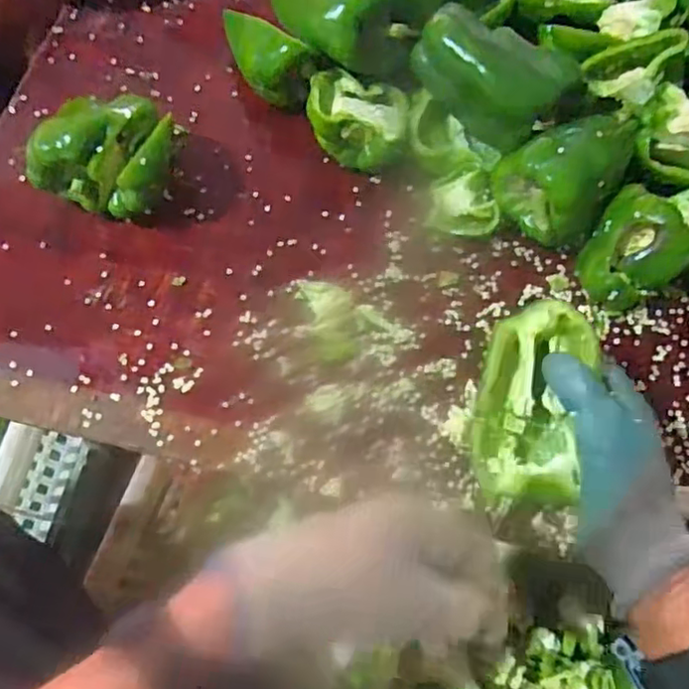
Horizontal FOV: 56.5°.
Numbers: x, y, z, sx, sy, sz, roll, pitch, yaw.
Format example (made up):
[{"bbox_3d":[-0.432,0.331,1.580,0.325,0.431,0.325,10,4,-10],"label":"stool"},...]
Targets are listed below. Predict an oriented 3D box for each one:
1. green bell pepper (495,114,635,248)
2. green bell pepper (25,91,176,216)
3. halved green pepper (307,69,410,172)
[{"bbox_3d":[0.169,-0.125,0.474,0.091,0.060,0.076,-26,70,-10],"label":"green bell pepper"},{"bbox_3d":[-0.173,-0.146,0.486,0.085,0.076,0.101,23,70,9],"label":"green bell pepper"},{"bbox_3d":[0.011,-0.181,0.512,0.077,0.057,0.089,6,68,2],"label":"halved green pepper"}]

